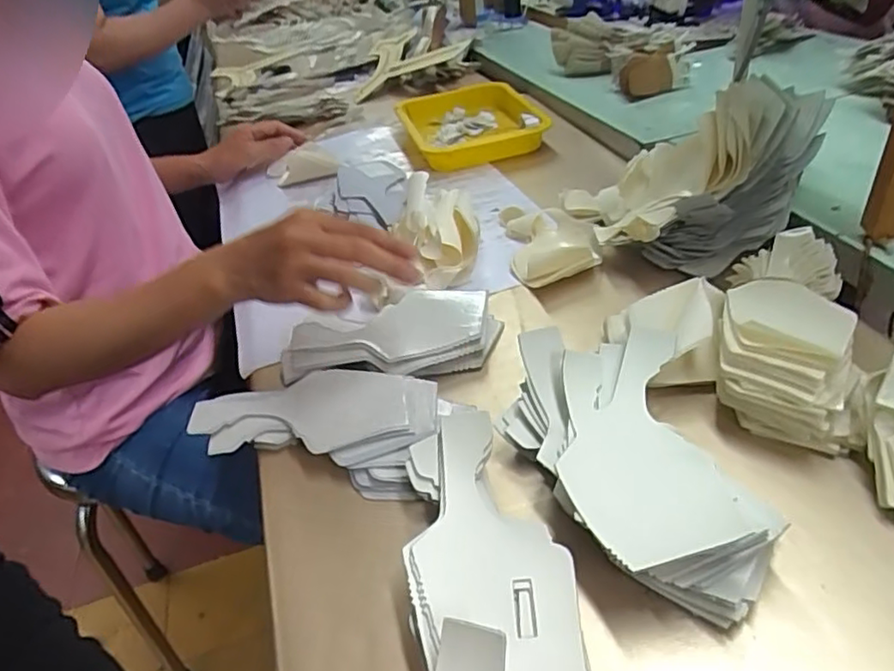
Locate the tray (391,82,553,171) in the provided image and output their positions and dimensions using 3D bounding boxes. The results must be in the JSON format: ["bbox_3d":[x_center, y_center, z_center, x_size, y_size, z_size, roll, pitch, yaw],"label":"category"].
[{"bbox_3d":[0.035,-0.331,0.966,0.188,0.042,0.253,-14,38,-8],"label":"tray"}]

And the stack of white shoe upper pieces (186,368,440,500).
[{"bbox_3d":[-0.103,0.068,0.515,0.201,0.036,0.106,8,41,19],"label":"stack of white shoe upper pieces"}]

